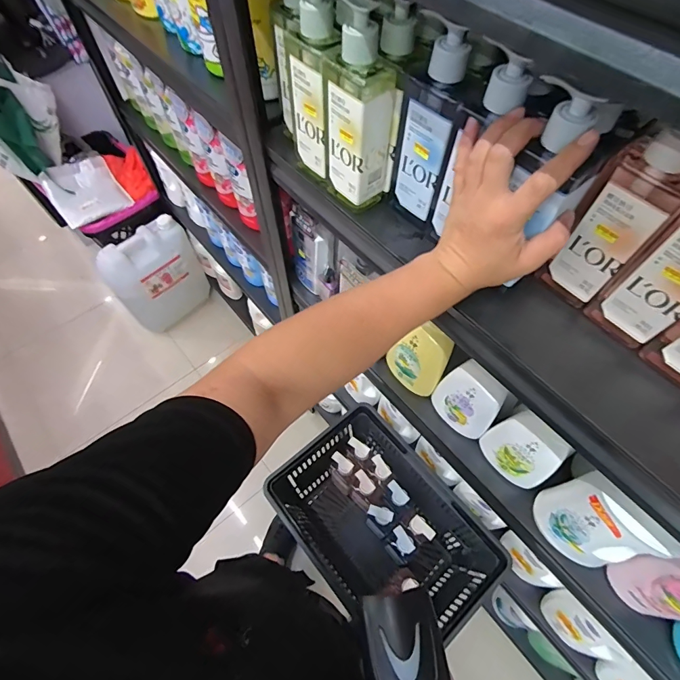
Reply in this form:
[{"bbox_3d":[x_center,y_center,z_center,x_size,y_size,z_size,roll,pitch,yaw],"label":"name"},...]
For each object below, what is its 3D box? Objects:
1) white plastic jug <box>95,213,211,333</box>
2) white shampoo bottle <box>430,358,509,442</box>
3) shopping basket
[{"bbox_3d":[-0.778,-0.257,1.722,0.350,0.436,0.175,-40,68,-19],"label":"white plastic jug"},{"bbox_3d":[0.213,0.099,0.663,0.107,0.156,0.054,37,67,19],"label":"white shampoo bottle"},{"bbox_3d":[0.096,0.454,0.971,0.323,0.275,0.461,-37,67,-18],"label":"shopping basket"}]

